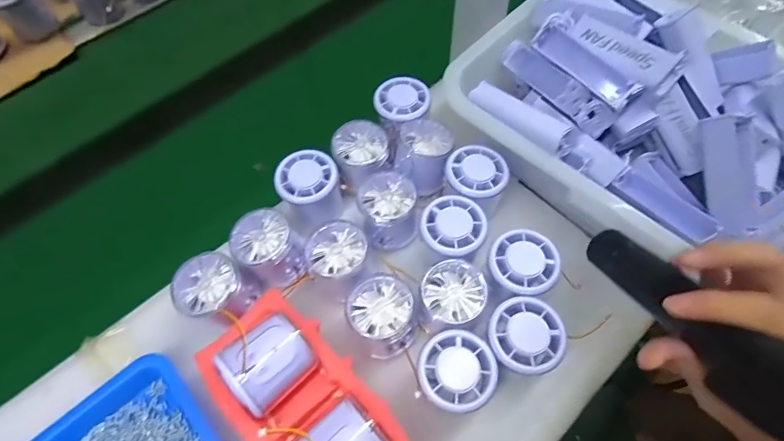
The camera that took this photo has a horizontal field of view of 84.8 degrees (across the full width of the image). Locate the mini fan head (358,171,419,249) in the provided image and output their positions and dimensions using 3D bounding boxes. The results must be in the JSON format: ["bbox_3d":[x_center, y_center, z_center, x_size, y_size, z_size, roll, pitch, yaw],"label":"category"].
[{"bbox_3d":[-0.005,-0.011,0.410,0.055,0.052,0.062,-14,63,-6],"label":"mini fan head"}]

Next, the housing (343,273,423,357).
[{"bbox_3d":[-0.007,0.082,0.362,0.052,0.050,0.057,0,62,1],"label":"housing"}]

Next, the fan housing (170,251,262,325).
[{"bbox_3d":[-0.154,0.061,0.375,0.057,0.042,0.054,19,64,10],"label":"fan housing"}]

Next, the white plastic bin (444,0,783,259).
[{"bbox_3d":[0.247,-0.099,0.403,0.355,0.091,0.254,37,69,18],"label":"white plastic bin"}]

